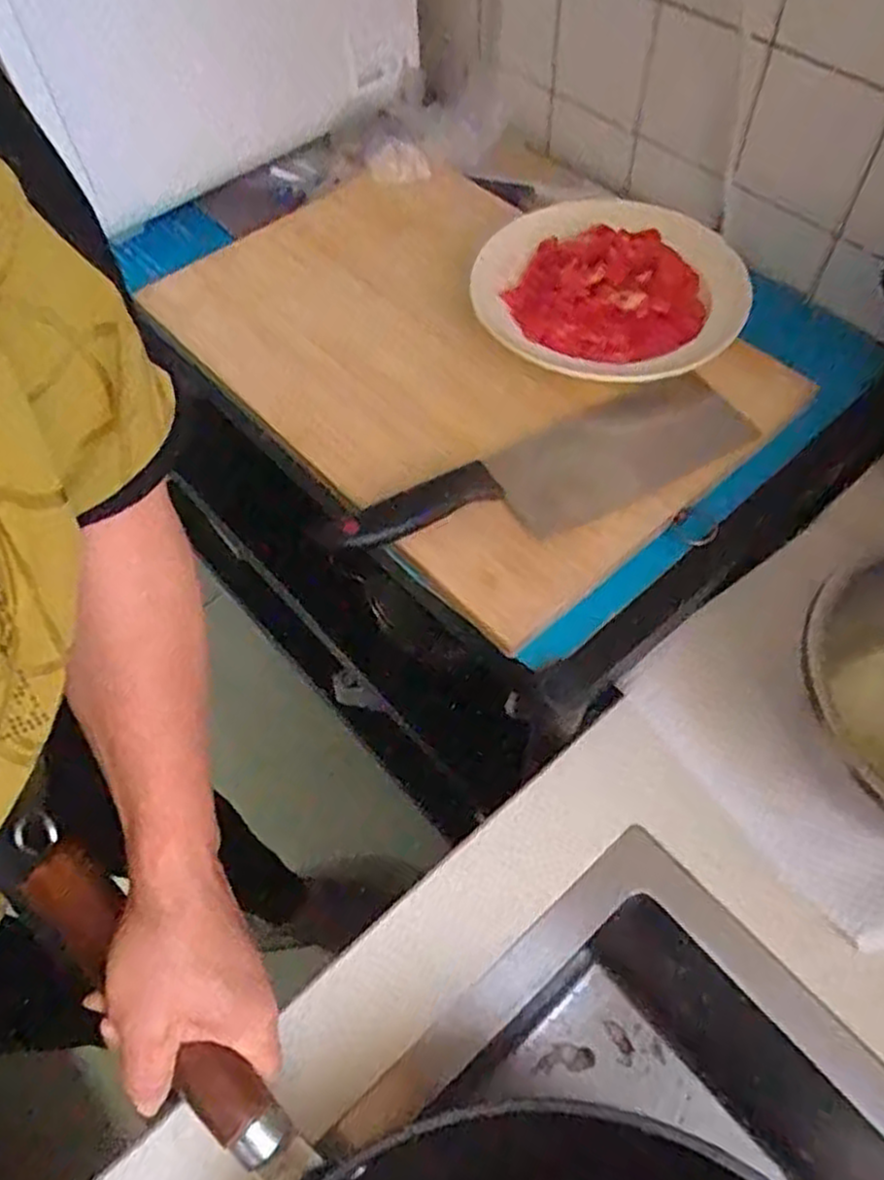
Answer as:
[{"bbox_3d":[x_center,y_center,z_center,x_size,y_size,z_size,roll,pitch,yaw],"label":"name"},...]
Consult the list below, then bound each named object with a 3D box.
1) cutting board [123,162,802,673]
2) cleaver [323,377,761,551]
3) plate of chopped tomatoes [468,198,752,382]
[{"bbox_3d":[0.001,-0.186,0.577,0.299,0.038,0.442,-40,65,-19],"label":"cutting board"},{"bbox_3d":[0.066,-0.073,0.501,0.276,0.023,0.075,-24,61,-11],"label":"cleaver"},{"bbox_3d":[0.119,-0.227,0.574,0.195,0.026,0.188,-1,59,2],"label":"plate of chopped tomatoes"}]

